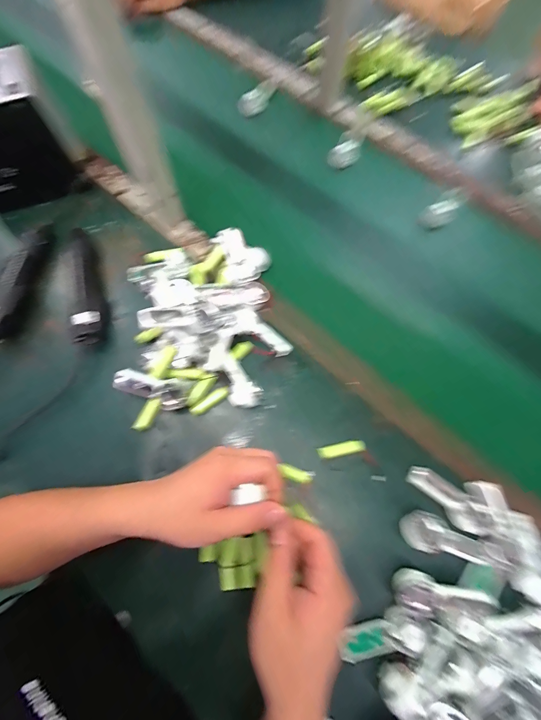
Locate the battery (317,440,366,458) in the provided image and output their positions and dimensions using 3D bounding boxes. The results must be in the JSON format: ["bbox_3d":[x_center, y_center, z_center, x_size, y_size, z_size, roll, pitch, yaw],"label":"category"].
[{"bbox_3d":[0.095,0.121,0.410,0.062,0.016,0.015,-10,71,-4],"label":"battery"}]

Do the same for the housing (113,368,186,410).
[{"bbox_3d":[-0.161,0.041,0.412,0.095,0.029,0.036,13,71,4],"label":"housing"}]

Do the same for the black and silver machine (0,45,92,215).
[{"bbox_3d":[-0.429,-0.356,0.494,0.184,0.153,0.126,-20,72,-7],"label":"black and silver machine"}]

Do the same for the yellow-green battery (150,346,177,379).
[{"bbox_3d":[-0.145,0.003,0.416,0.016,0.016,0.049,31,95,10],"label":"yellow-green battery"}]

